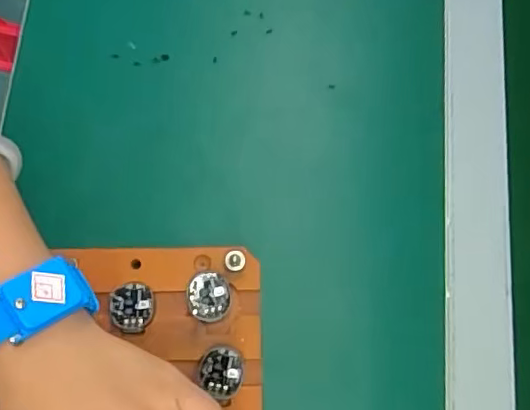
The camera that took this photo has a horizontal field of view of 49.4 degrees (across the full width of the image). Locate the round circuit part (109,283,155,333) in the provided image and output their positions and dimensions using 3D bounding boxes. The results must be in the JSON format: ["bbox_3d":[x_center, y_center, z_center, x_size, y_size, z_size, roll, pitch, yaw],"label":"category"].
[{"bbox_3d":[-0.078,0.061,0.340,0.025,0.005,0.029,1,73,0],"label":"round circuit part"}]

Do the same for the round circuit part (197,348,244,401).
[{"bbox_3d":[-0.025,0.096,0.328,0.025,0.010,0.027,0,73,0],"label":"round circuit part"}]

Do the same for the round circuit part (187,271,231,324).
[{"bbox_3d":[-0.034,0.054,0.338,0.025,0.011,0.027,0,73,0],"label":"round circuit part"}]

